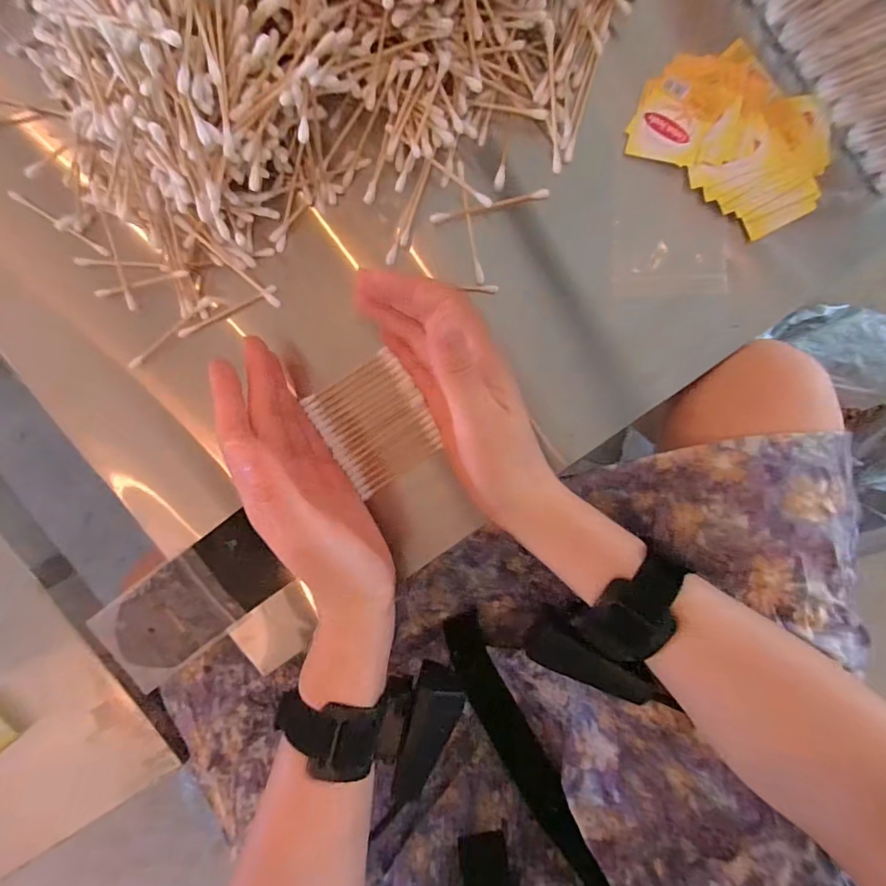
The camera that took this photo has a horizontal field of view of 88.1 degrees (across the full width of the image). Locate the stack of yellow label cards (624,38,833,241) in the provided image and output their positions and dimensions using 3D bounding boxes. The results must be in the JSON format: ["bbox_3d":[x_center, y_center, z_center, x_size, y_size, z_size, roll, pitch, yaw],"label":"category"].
[{"bbox_3d":[0.169,-0.177,0.261,0.111,0.010,0.075,33,97,-2],"label":"stack of yellow label cards"}]

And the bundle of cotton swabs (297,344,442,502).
[{"bbox_3d":[-0.043,-0.013,0.294,0.064,0.004,0.072,-33,95,6],"label":"bundle of cotton swabs"}]

